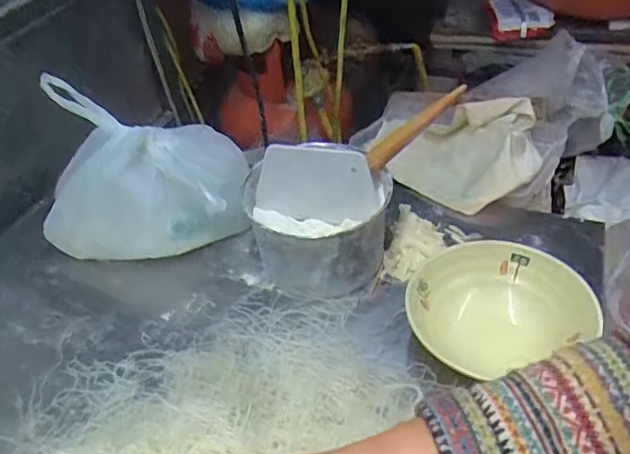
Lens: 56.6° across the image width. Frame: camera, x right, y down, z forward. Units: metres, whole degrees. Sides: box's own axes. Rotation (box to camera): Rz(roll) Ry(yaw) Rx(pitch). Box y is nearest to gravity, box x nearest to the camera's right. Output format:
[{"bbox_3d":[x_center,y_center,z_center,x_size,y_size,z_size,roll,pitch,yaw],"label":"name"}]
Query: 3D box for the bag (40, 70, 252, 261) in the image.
[{"bbox_3d":[-0.221,-0.062,0.771,0.280,0.191,0.152,5,43,13],"label":"bag"}]

